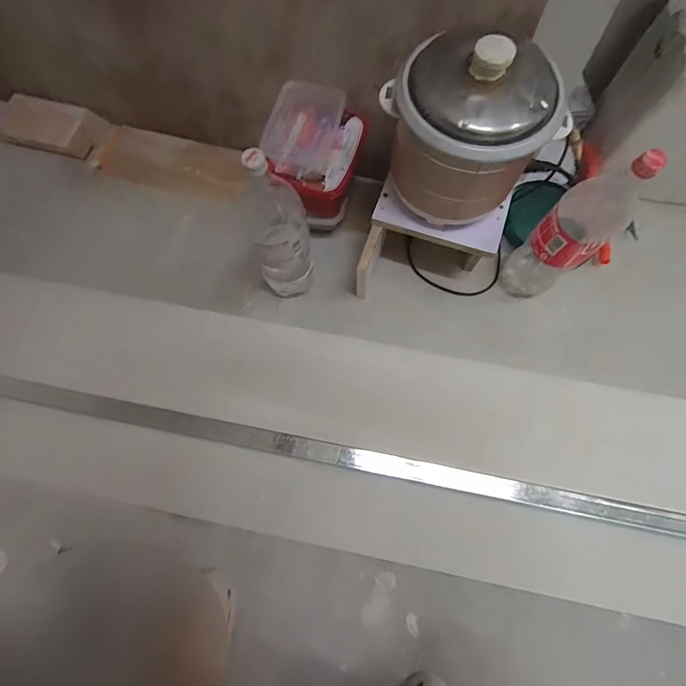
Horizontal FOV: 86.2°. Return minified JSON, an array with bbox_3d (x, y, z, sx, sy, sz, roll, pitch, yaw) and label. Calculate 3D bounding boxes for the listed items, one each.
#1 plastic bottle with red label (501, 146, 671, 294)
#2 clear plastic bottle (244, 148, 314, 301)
[{"bbox_3d":[0.377,-0.179,0.620,0.101,0.329,0.098,-40,78,-9],"label":"plastic bottle with red label"},{"bbox_3d":[-0.106,-0.178,0.609,0.096,0.328,0.093,-18,75,-4],"label":"clear plastic bottle"}]

